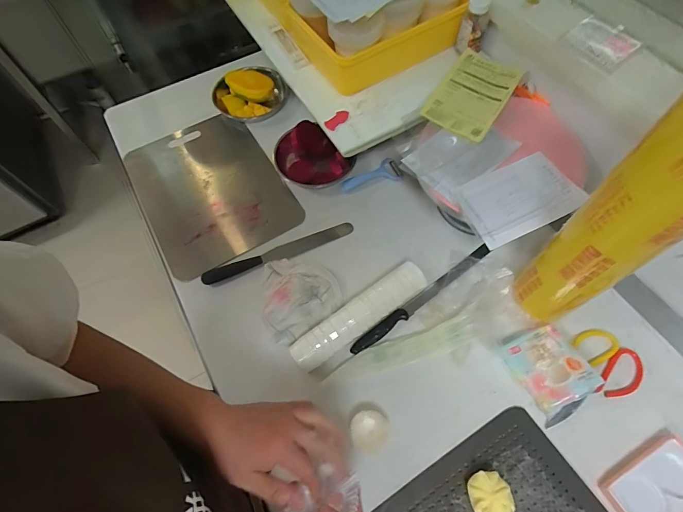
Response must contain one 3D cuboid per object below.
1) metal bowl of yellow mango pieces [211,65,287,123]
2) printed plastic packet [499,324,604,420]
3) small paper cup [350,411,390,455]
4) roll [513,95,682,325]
[{"bbox_3d":[-0.238,-0.423,0.998,0.181,0.072,0.172,-2,63,3],"label":"metal bowl of yellow mango pieces"},{"bbox_3d":[0.345,0.186,0.631,0.107,0.055,0.127,-23,64,-8],"label":"printed plastic packet"},{"bbox_3d":[0.048,0.286,0.617,0.062,0.041,0.063,-2,63,3],"label":"small paper cup"},{"bbox_3d":[0.365,-0.024,0.510,0.094,0.465,0.103,-1,63,2],"label":"roll"}]

